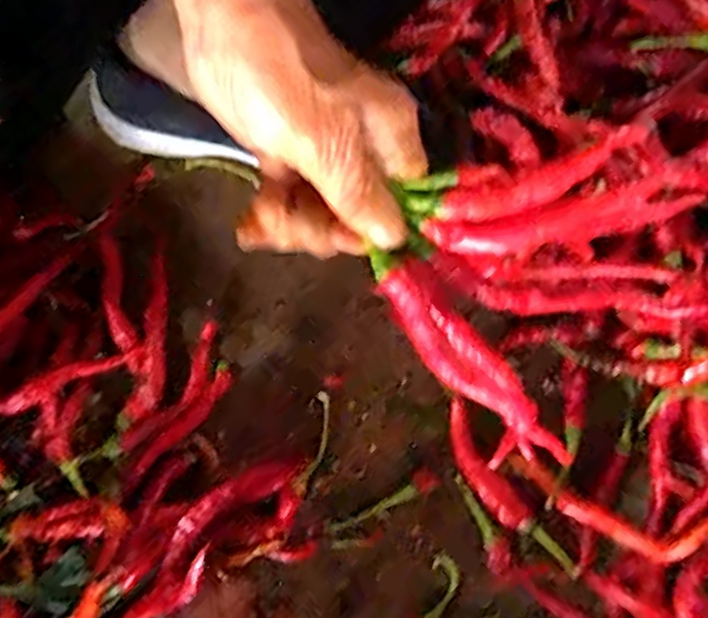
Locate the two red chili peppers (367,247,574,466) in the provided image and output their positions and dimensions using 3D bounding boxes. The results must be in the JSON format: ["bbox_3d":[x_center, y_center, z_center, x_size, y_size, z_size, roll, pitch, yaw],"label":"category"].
[{"bbox_3d":[0.044,0.020,0.268,0.025,0.016,0.106,-40,83,-8],"label":"two red chili peppers"}]

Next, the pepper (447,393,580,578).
[{"bbox_3d":[0.085,0.107,0.391,0.021,0.015,0.114,-32,80,-7],"label":"pepper"}]

